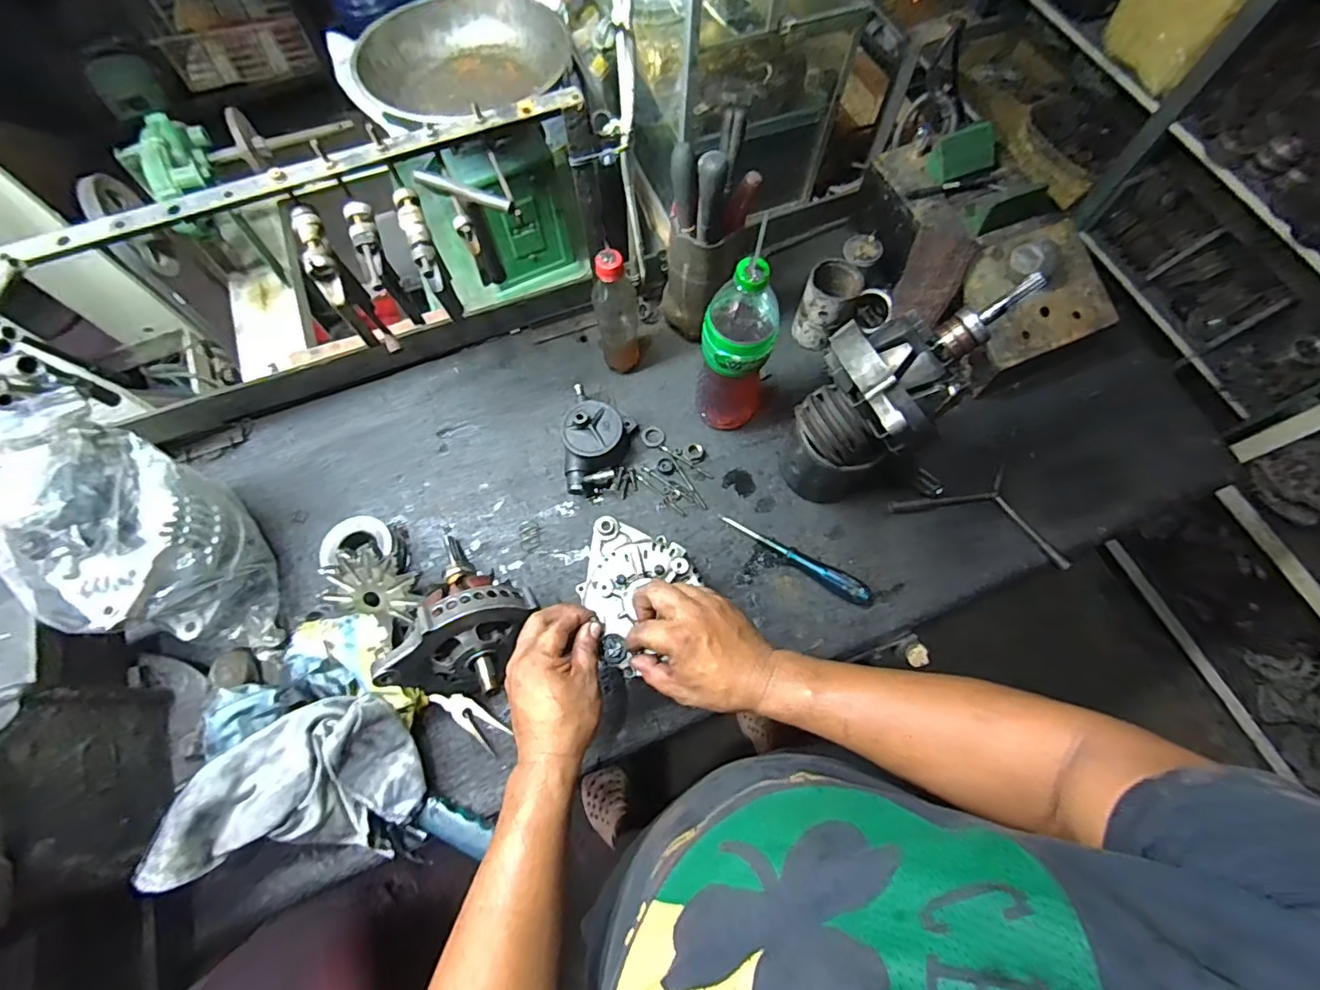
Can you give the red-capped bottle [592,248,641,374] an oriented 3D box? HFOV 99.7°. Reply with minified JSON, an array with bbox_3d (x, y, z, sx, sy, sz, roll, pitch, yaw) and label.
[{"bbox_3d":[-0.054,-0.237,0.708,0.053,0.196,0.065,-4,70,-2],"label":"red-capped bottle"}]

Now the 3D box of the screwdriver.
[{"bbox_3d":[0.170,0.073,0.680,0.199,0.028,0.030,31,73,11],"label":"screwdriver"}]

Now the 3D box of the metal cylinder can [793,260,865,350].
[{"bbox_3d":[0.226,-0.257,0.760,0.067,0.094,0.077,27,72,9],"label":"metal cylinder can"}]

